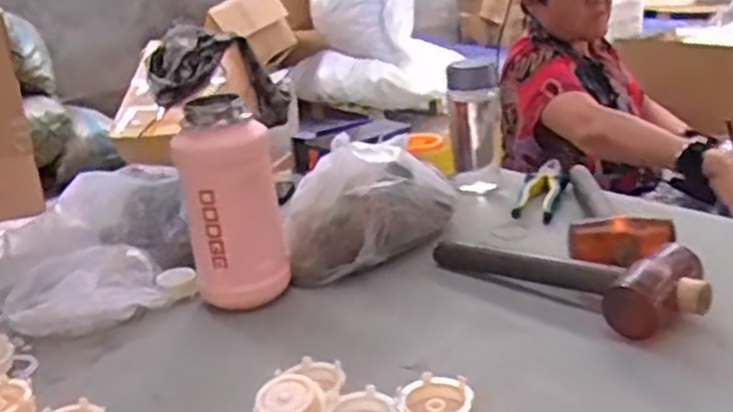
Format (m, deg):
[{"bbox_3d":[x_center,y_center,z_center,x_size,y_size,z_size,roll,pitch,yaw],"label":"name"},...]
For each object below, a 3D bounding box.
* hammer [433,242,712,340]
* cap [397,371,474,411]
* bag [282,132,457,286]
[{"bbox_3d":[0.191,0.062,0.768,0.287,0.059,0.100,13,27,41],"label":"hammer"},{"bbox_3d":[0.054,0.153,0.608,0.056,0.016,0.064,-4,20,5],"label":"cap"},{"bbox_3d":[0.008,0.000,0.886,0.190,0.128,0.134,-4,20,5],"label":"bag"}]

